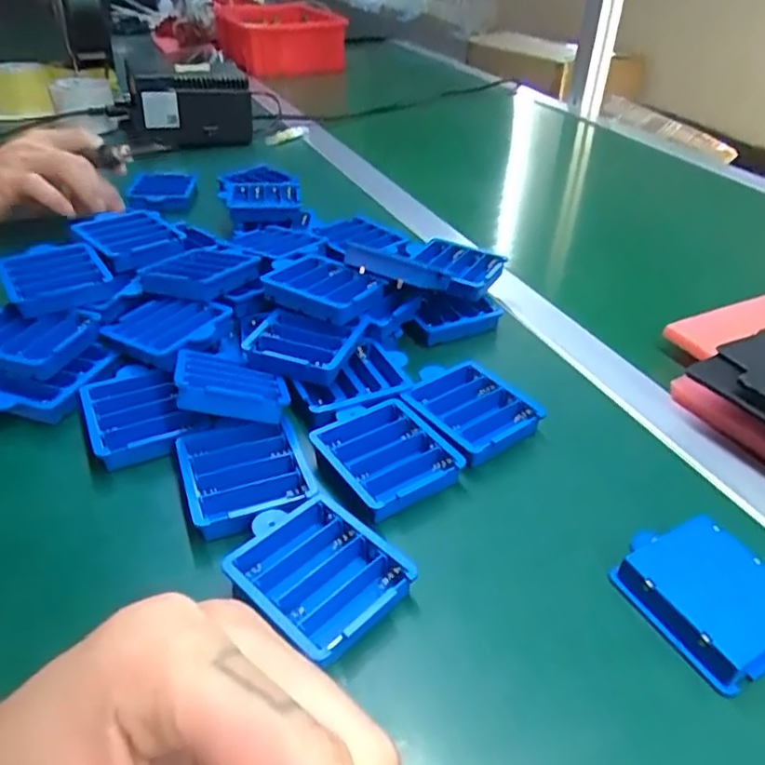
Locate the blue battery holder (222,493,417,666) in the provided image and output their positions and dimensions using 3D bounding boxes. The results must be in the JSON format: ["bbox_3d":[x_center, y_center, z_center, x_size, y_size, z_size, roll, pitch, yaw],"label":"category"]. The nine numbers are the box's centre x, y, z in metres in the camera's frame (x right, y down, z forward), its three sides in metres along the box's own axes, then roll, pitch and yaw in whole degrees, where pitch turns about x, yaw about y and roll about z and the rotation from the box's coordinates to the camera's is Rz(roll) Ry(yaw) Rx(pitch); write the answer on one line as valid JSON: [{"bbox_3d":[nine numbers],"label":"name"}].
[{"bbox_3d":[-0.030,0.090,0.299,0.071,0.019,0.064,32,45,33],"label":"blue battery holder"}]

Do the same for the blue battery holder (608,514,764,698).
[{"bbox_3d":[0.151,0.099,0.293,0.063,0.019,0.070,-18,41,-25],"label":"blue battery holder"}]

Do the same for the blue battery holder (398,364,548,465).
[{"bbox_3d":[0.052,0.018,0.394,0.063,0.018,0.073,-21,43,-29],"label":"blue battery holder"}]

